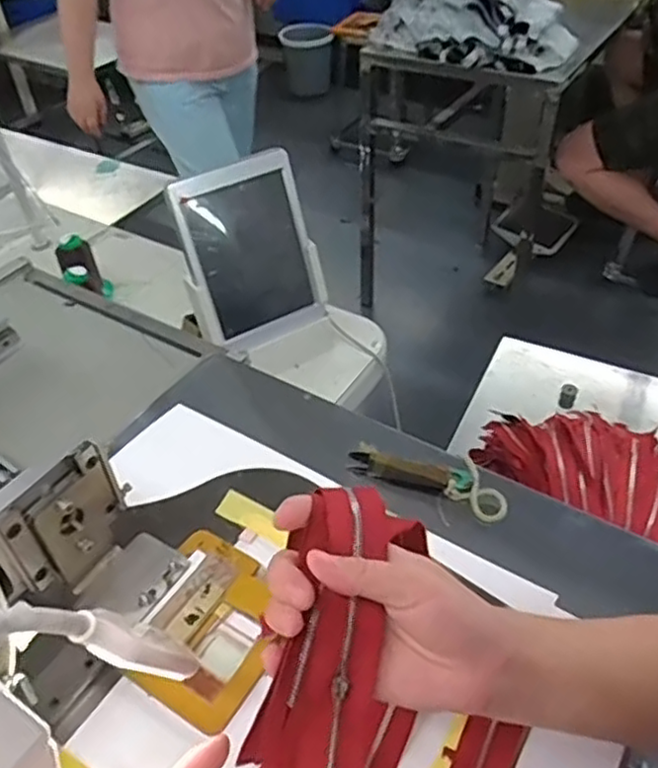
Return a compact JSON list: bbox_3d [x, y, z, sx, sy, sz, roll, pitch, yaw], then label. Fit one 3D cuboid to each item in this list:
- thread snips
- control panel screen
[{"bbox_3d":[0.067,0.072,0.570,0.100,0.010,0.023,12,46,15],"label":"thread snips"},{"bbox_3d":[-0.090,-0.148,0.792,0.156,0.210,0.022,-26,28,-17],"label":"control panel screen"}]

